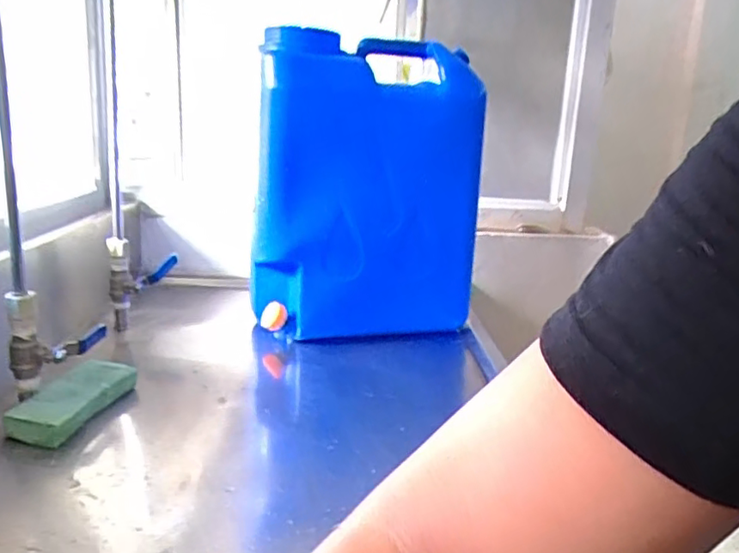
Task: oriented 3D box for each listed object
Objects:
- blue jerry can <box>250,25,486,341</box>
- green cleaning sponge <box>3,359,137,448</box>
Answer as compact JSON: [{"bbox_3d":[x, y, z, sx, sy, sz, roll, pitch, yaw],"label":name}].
[{"bbox_3d":[-0.005,-0.109,0.879,0.313,0.419,0.132,-5,17,-30],"label":"blue jerry can"},{"bbox_3d":[-0.310,0.130,0.652,0.064,0.034,0.151,6,15,8],"label":"green cleaning sponge"}]

